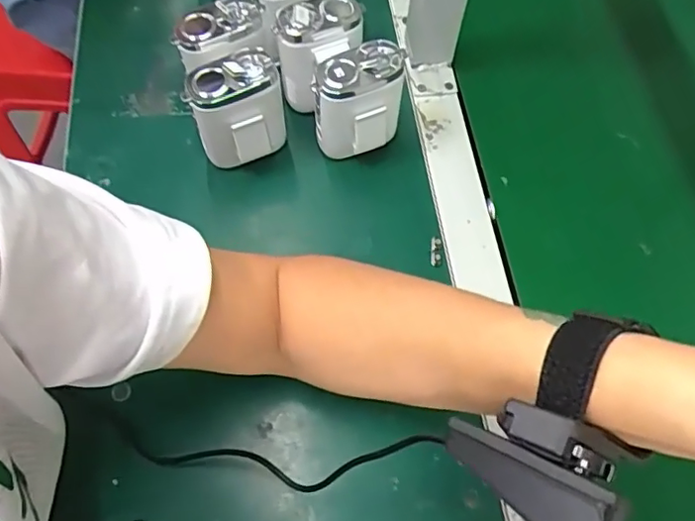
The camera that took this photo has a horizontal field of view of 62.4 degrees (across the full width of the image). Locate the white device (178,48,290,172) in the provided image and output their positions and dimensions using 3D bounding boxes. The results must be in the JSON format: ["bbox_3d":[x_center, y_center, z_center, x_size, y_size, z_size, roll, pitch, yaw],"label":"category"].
[{"bbox_3d":[-0.083,-0.114,0.441,0.069,0.077,0.045,-28,68,-13],"label":"white device"}]

